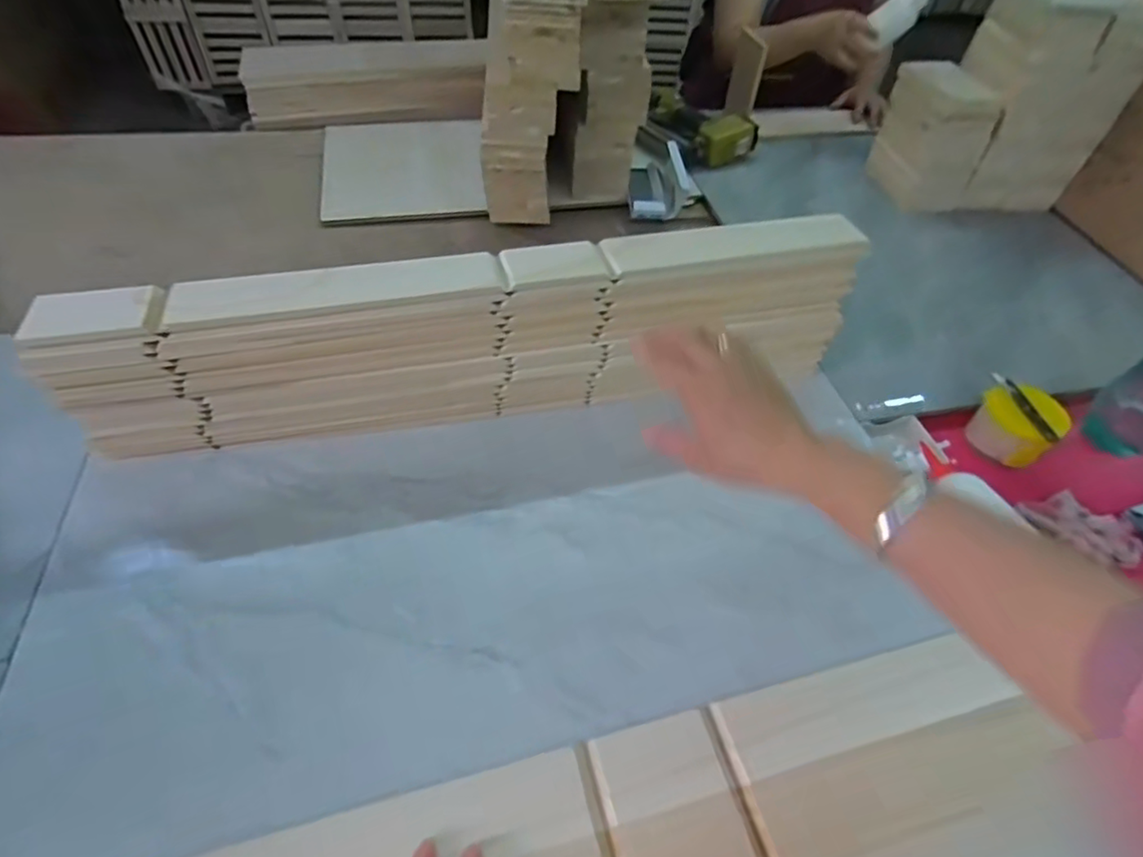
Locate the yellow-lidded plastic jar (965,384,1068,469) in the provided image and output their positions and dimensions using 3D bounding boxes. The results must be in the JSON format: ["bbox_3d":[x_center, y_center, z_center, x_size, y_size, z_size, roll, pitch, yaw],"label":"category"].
[{"bbox_3d":[0.500,-0.005,0.671,0.067,0.061,0.082,-26,56,-23],"label":"yellow-lidded plastic jar"}]

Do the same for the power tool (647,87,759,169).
[{"bbox_3d":[0.212,-0.531,1.058,0.210,0.071,0.118,37,57,25],"label":"power tool"}]

